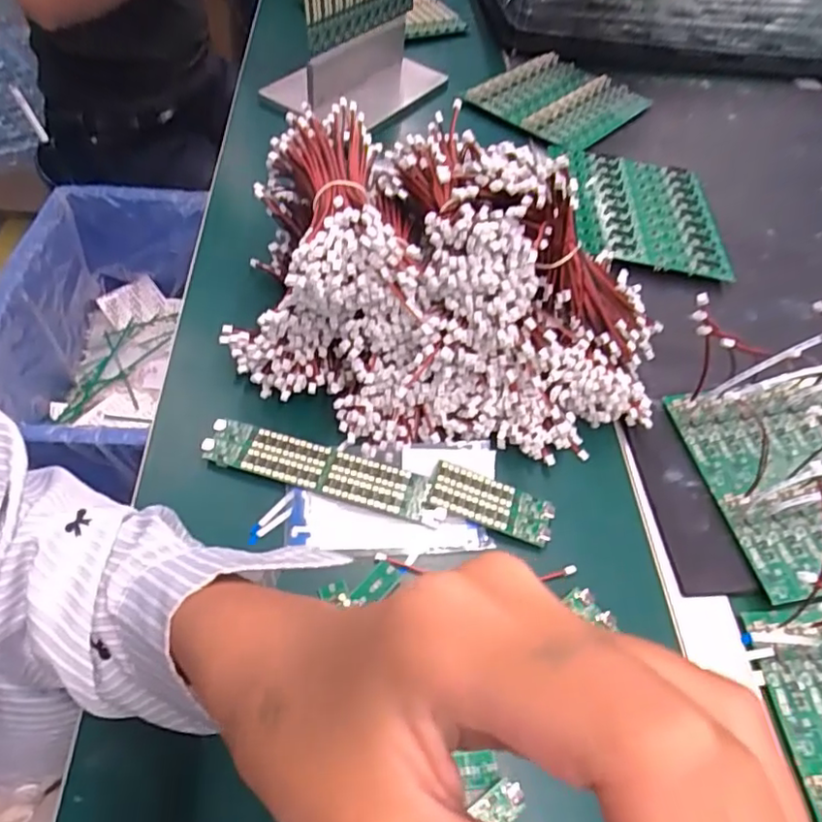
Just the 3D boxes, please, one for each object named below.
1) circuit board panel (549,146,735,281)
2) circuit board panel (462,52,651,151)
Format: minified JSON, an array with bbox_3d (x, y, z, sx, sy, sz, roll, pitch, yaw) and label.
[{"bbox_3d":[0.239,-0.210,0.617,0.156,0.023,0.194,7,53,-2],"label":"circuit board panel"},{"bbox_3d":[0.187,-0.392,0.746,0.164,0.024,0.205,38,58,19],"label":"circuit board panel"}]

